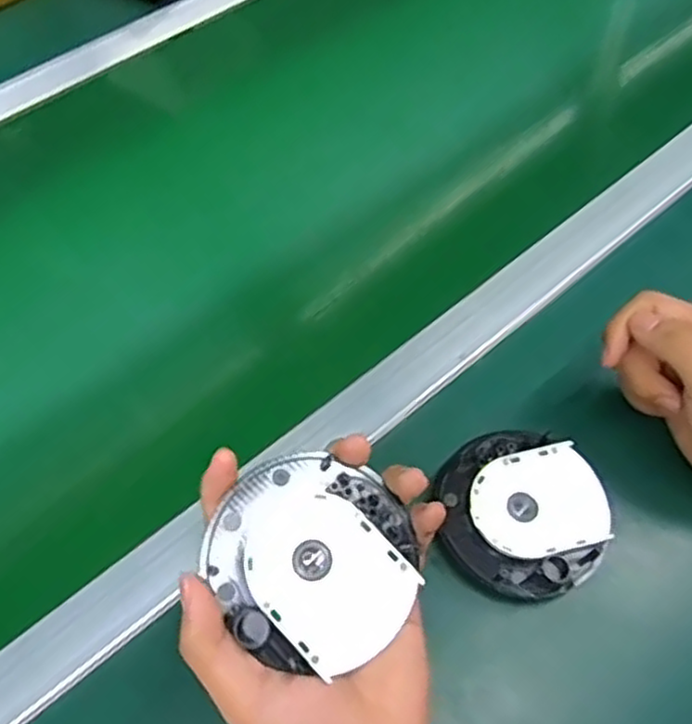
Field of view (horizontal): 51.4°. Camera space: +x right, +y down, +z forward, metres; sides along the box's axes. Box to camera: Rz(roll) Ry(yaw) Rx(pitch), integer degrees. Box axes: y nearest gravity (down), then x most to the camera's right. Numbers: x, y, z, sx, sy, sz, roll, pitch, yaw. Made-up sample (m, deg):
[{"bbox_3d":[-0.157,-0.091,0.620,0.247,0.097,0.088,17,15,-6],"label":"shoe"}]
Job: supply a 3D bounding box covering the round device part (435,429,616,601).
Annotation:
[{"bbox_3d":[0.102,0.089,0.421,0.091,0.030,0.095,-1,57,2],"label":"round device part"}]

